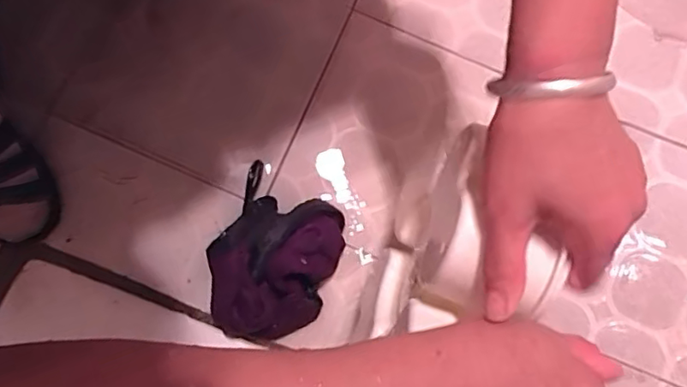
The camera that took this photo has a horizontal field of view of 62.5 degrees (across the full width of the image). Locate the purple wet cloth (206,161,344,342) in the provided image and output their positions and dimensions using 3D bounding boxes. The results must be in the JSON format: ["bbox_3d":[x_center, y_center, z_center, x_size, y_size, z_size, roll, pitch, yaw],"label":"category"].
[{"bbox_3d":[-0.070,0.062,0.546,0.119,0.070,0.153,19,80,-1],"label":"purple wet cloth"}]

